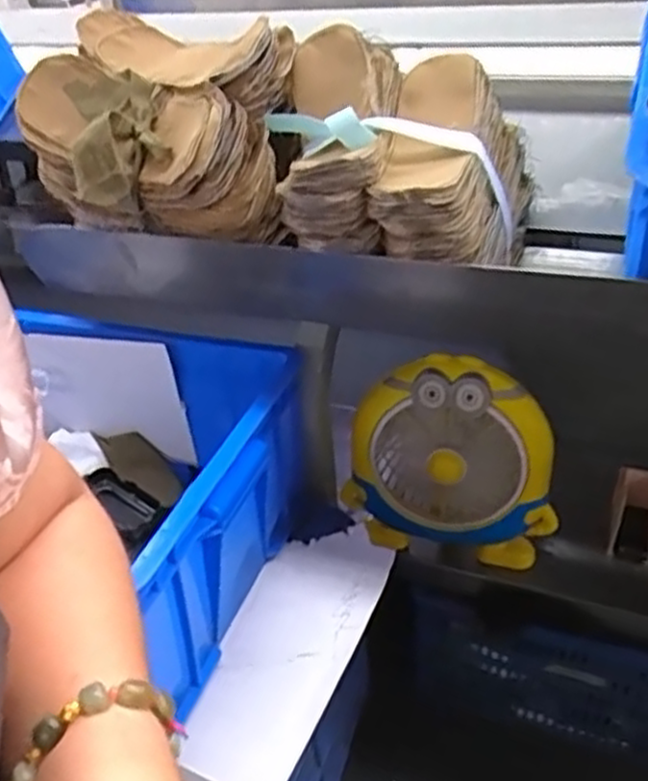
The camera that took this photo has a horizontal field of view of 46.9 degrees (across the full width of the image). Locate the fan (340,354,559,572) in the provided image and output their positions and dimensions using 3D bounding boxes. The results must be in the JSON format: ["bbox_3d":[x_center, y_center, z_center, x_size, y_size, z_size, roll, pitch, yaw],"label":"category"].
[{"bbox_3d":[0.151,0.087,0.927,0.249,0.263,0.067,6,36,17],"label":"fan"}]

